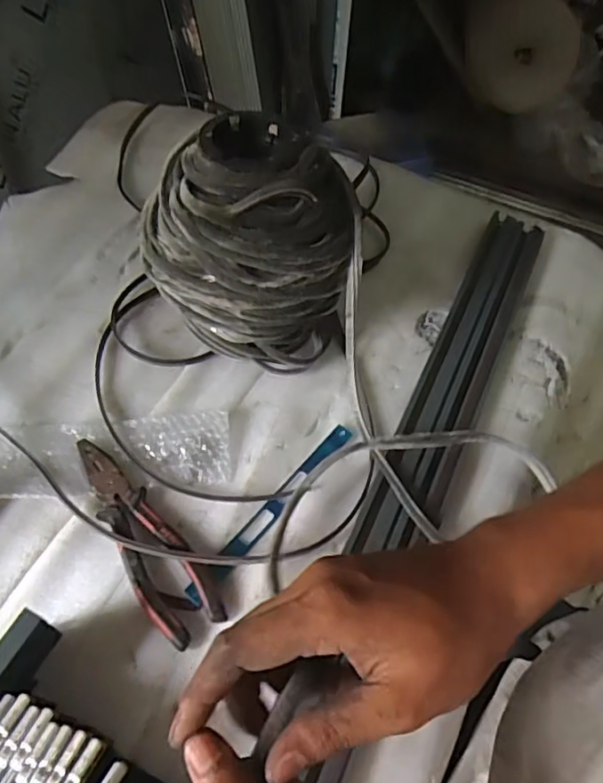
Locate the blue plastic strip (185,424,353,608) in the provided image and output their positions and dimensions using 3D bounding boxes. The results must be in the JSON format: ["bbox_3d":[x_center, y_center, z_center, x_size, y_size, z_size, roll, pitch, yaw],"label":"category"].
[{"bbox_3d":[-0.025,0.104,0.531,0.021,0.011,0.207,35,62,19],"label":"blue plastic strip"}]

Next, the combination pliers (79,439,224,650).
[{"bbox_3d":[-0.138,0.118,0.511,0.053,0.016,0.207,-28,62,-19],"label":"combination pliers"}]

